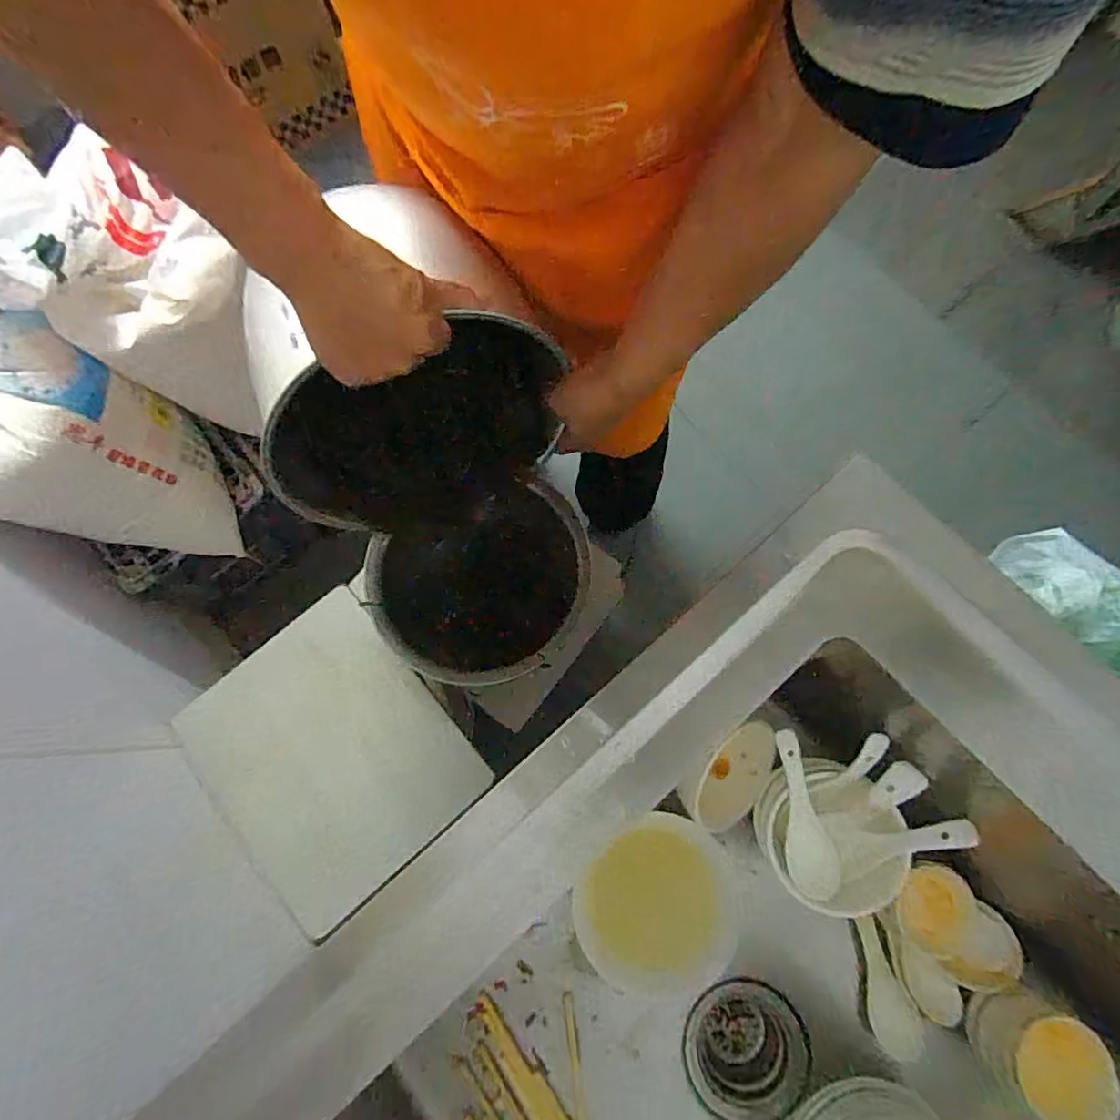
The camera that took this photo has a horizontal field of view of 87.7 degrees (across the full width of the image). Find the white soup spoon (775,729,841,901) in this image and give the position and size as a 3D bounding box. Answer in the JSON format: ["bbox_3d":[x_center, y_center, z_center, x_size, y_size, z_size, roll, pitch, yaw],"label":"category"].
[{"bbox_3d":[0.202,0.212,0.488,0.038,0.024,0.132,-12,75,-1],"label":"white soup spoon"}]

